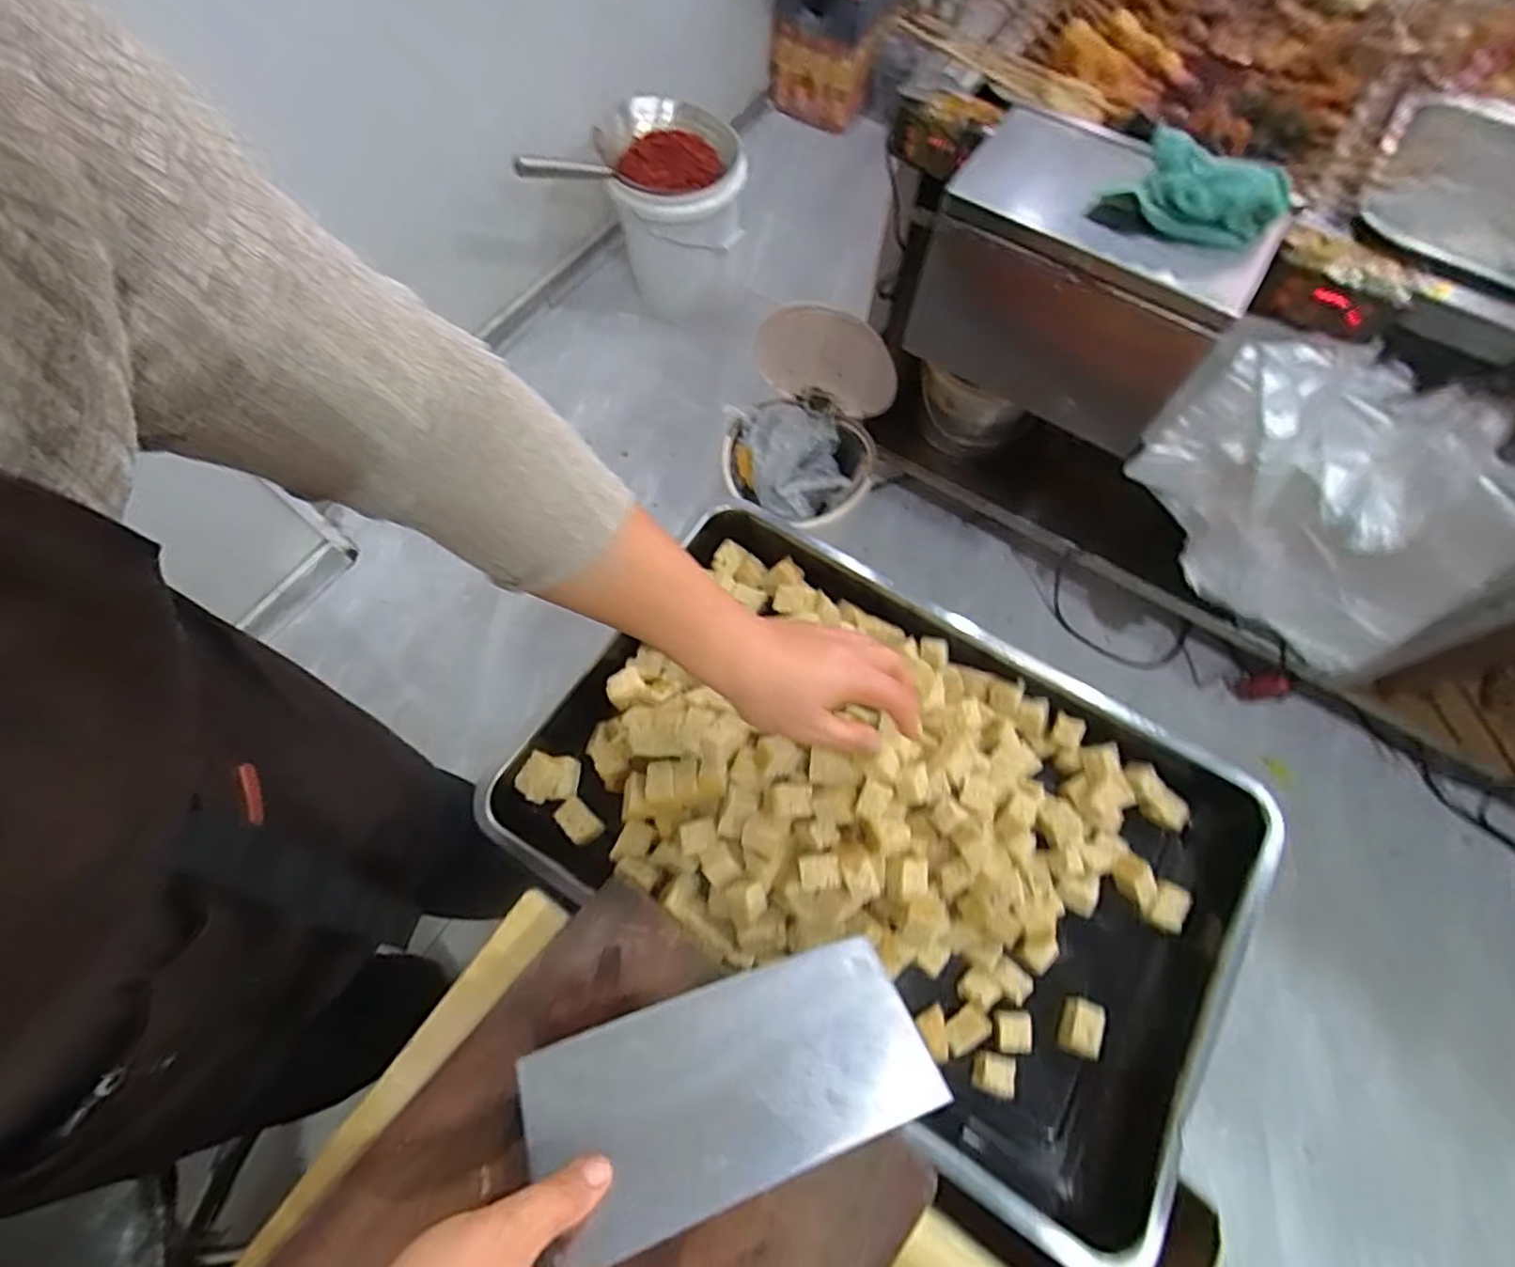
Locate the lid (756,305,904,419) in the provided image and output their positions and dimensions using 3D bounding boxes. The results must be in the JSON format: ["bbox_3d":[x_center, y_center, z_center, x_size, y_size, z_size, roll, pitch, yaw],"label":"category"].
[{"bbox_3d":[0.107,-0.431,1.089,0.235,0.197,0.026,19,68,8],"label":"lid"}]

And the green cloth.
[{"bbox_3d":[0.416,-0.417,0.657,0.155,0.050,0.094,33,71,13],"label":"green cloth"}]

